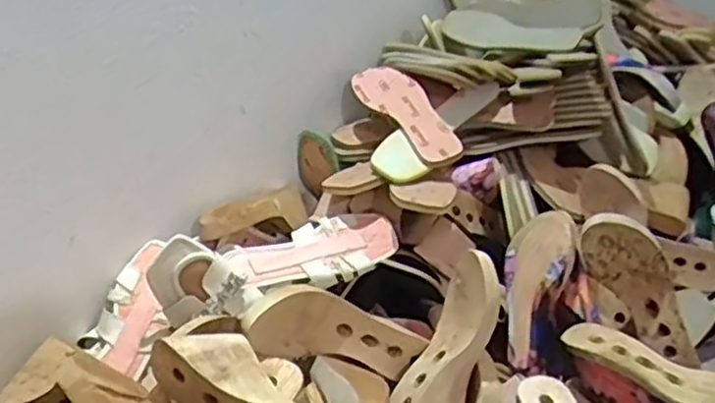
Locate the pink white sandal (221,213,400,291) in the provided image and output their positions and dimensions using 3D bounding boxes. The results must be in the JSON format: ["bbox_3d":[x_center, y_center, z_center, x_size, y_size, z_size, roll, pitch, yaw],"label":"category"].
[{"bbox_3d":[-0.052,0.066,0.889,0.231,0.050,0.091,-14,58,-25],"label":"pink white sandal"}]

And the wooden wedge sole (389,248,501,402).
[{"bbox_3d":[0.094,0.165,0.764,0.081,0.220,0.066,17,-11,38],"label":"wooden wedge sole"}]

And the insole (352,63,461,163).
[{"bbox_3d":[0.073,-0.133,1.016,0.075,0.014,0.233,-30,53,-14],"label":"insole"}]

